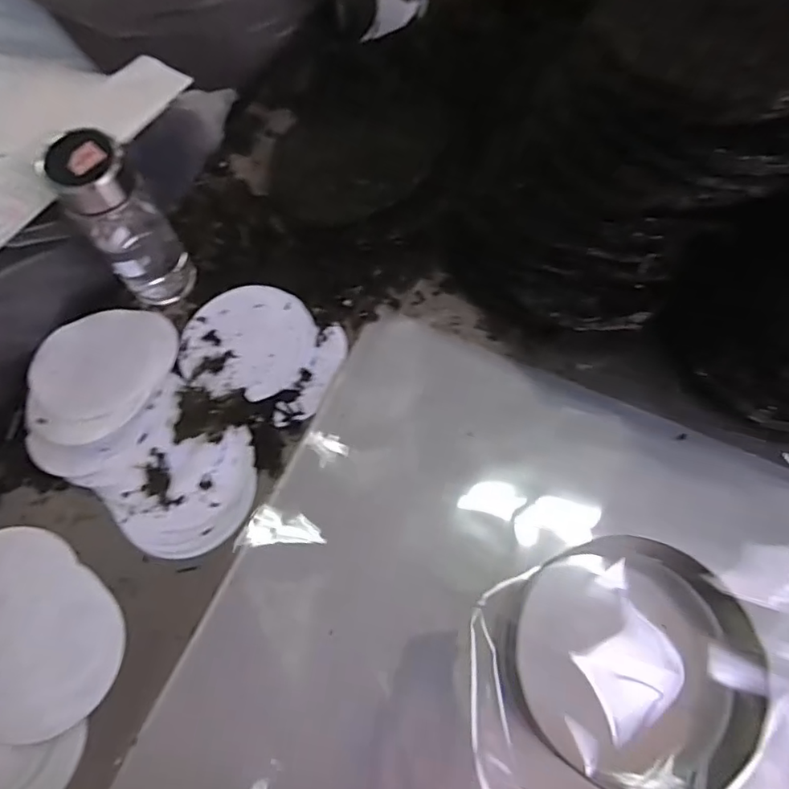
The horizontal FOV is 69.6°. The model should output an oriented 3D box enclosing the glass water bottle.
[{"bbox_3d":[-0.245,-0.156,0.516,0.066,0.164,0.074,-31,69,-11],"label":"glass water bottle"}]

